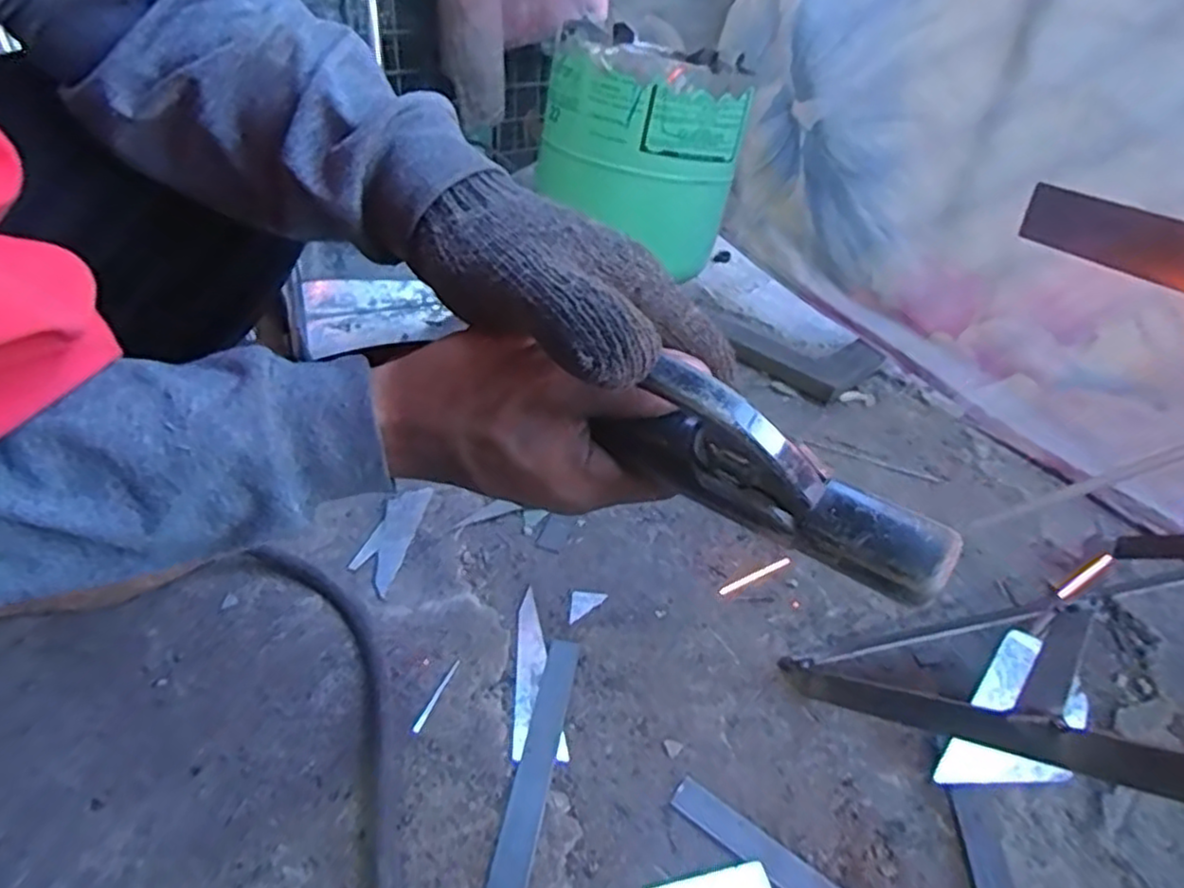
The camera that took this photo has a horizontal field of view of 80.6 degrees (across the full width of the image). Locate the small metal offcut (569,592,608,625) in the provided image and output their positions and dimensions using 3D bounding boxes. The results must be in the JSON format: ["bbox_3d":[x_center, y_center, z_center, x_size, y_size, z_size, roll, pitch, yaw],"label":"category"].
[{"bbox_3d":[-0.004,0.140,0.597,0.030,0.004,0.034,7,35,0],"label":"small metal offcut"}]

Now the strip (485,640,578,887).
[{"bbox_3d":[-0.045,0.241,0.443,0.024,0.004,0.288,10,35,4],"label":"strip"}]

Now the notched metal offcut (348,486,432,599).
[{"bbox_3d":[-0.185,0.082,0.641,0.038,0.005,0.135,9,35,2],"label":"notched metal offcut"}]

